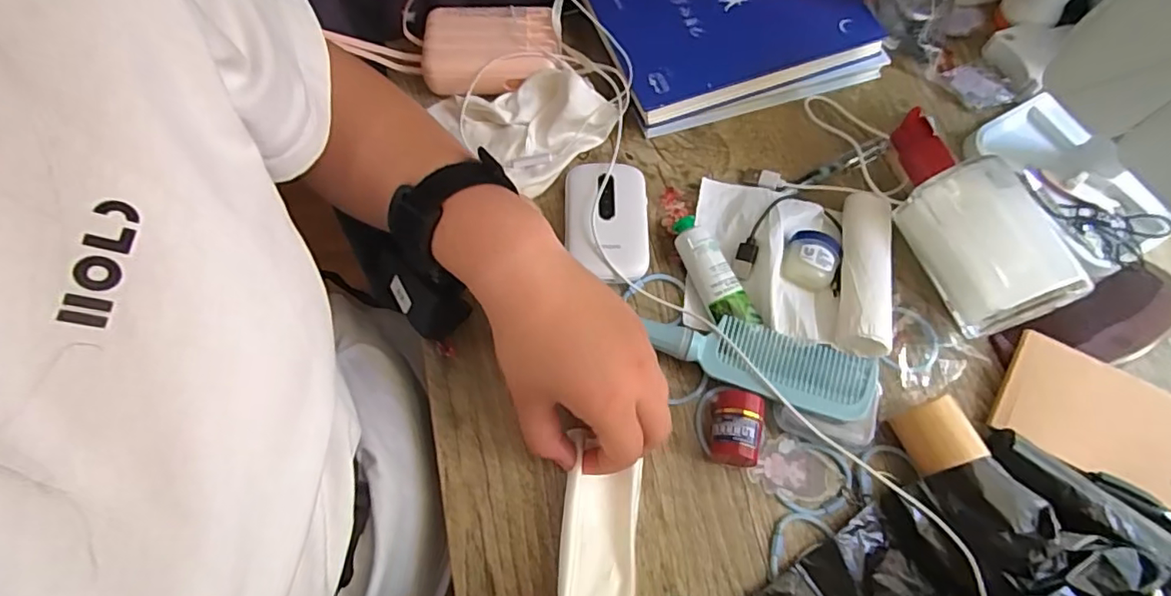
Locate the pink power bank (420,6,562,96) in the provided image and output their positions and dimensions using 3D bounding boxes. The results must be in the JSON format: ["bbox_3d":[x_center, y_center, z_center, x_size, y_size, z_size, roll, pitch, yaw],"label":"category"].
[{"bbox_3d":[-0.076,-0.197,0.459,0.106,0.026,0.067,-1,68,-1],"label":"pink power bank"}]

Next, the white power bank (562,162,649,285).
[{"bbox_3d":[0.015,-0.054,0.418,0.059,0.020,0.093,0,68,-1],"label":"white power bank"}]

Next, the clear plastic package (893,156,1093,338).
[{"bbox_3d":[0.261,-0.034,0.380,0.062,0.066,0.105,-16,69,-7],"label":"clear plastic package"}]

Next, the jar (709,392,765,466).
[{"bbox_3d":[0.093,0.080,0.360,0.029,0.029,0.044,15,69,5],"label":"jar"}]

